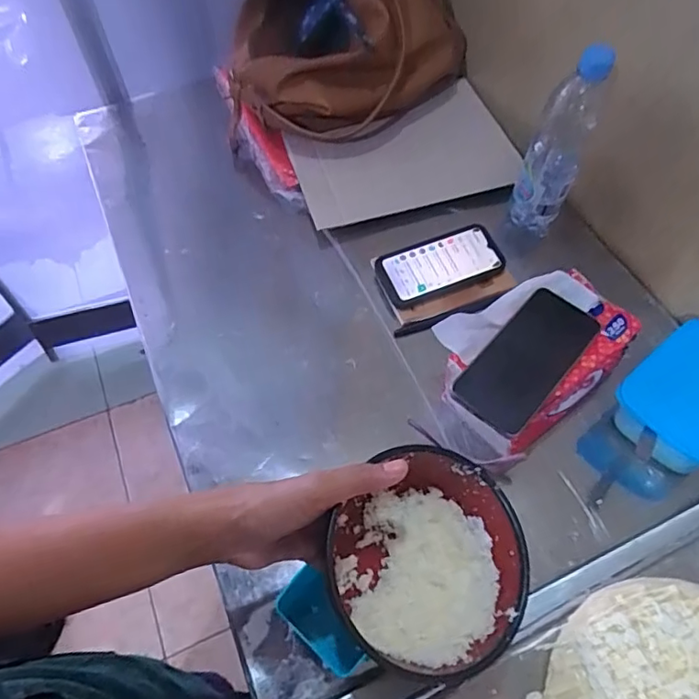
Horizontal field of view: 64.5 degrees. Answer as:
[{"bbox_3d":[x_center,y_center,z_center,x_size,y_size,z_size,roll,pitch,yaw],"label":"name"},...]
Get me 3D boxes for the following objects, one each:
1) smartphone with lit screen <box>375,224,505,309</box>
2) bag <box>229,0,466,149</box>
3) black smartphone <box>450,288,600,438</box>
[{"bbox_3d":[0.116,-0.108,0.706,0.153,0.009,0.076,-20,72,-8],"label":"smartphone with lit screen"},{"bbox_3d":[-0.004,-0.430,0.771,0.326,0.197,0.176,1,59,2],"label":"bag"},{"bbox_3d":[0.181,0.008,0.558,0.074,0.004,0.169,38,66,21],"label":"black smartphone"}]

